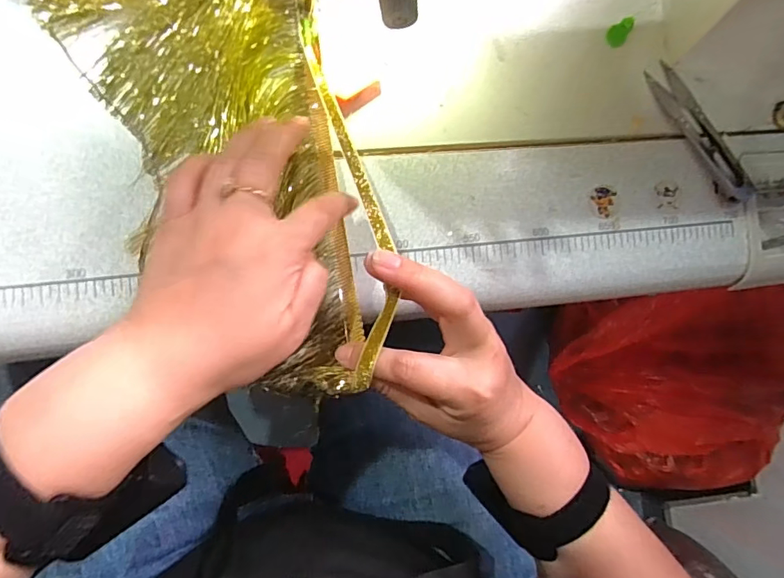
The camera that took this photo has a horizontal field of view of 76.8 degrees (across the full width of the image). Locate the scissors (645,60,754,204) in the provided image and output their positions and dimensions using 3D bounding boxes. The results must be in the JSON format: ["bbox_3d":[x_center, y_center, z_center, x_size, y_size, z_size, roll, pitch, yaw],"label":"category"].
[{"bbox_3d":[0.227,-0.114,0.363,0.023,0.012,0.115,-34,93,-8],"label":"scissors"}]

